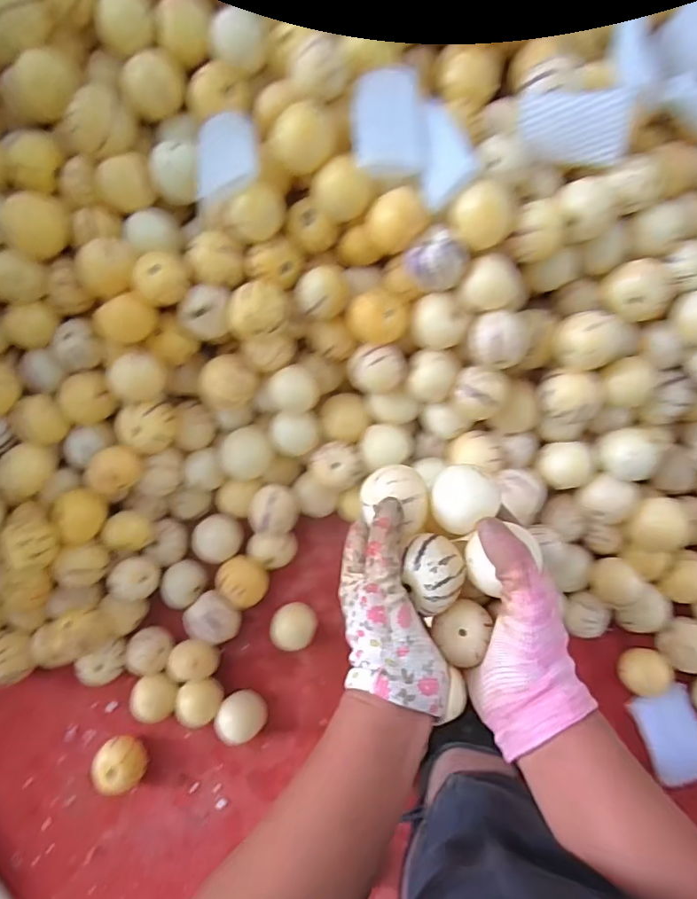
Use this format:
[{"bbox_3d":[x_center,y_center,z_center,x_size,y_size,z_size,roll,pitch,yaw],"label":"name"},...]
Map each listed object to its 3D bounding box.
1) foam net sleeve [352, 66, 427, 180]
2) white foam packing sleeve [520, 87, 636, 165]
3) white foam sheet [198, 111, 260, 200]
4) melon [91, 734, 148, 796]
[{"bbox_3d":[0.033,-0.274,0.444,0.058,0.020,0.082,-2,100,-1],"label":"foam net sleeve"},{"bbox_3d":[0.185,-0.265,0.437,0.084,0.052,0.016,11,43,21],"label":"white foam packing sleeve"},{"bbox_3d":[-0.103,-0.252,0.448,0.052,0.017,0.079,-8,82,2],"label":"white foam sheet"},{"bbox_3d":[-0.237,0.329,0.557,0.049,0.044,0.051,-39,82,-3],"label":"melon"}]

